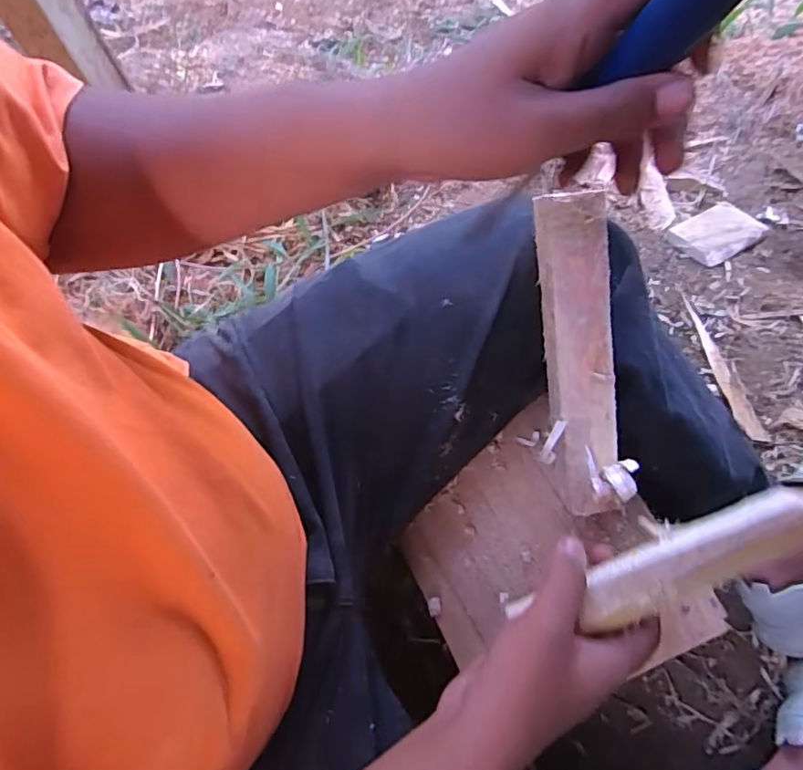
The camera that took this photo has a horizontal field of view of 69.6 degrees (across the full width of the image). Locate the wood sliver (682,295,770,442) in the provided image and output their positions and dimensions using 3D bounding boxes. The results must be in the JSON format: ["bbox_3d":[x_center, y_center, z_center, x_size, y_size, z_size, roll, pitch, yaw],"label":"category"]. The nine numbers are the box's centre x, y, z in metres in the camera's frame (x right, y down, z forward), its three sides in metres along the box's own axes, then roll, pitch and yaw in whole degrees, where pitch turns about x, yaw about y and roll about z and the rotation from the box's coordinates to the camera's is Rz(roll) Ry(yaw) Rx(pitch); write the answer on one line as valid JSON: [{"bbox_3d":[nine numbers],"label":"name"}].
[{"bbox_3d":[0.443,-0.029,0.808,0.033,0.011,0.243,-7,54,0],"label":"wood sliver"}]

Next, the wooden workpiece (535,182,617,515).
[{"bbox_3d":[0.127,-0.014,0.413,0.048,0.023,0.231,-4,104,14],"label":"wooden workpiece"}]

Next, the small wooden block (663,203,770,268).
[{"bbox_3d":[0.541,-0.261,0.985,0.202,0.020,0.094,-27,73,-28],"label":"small wooden block"}]

